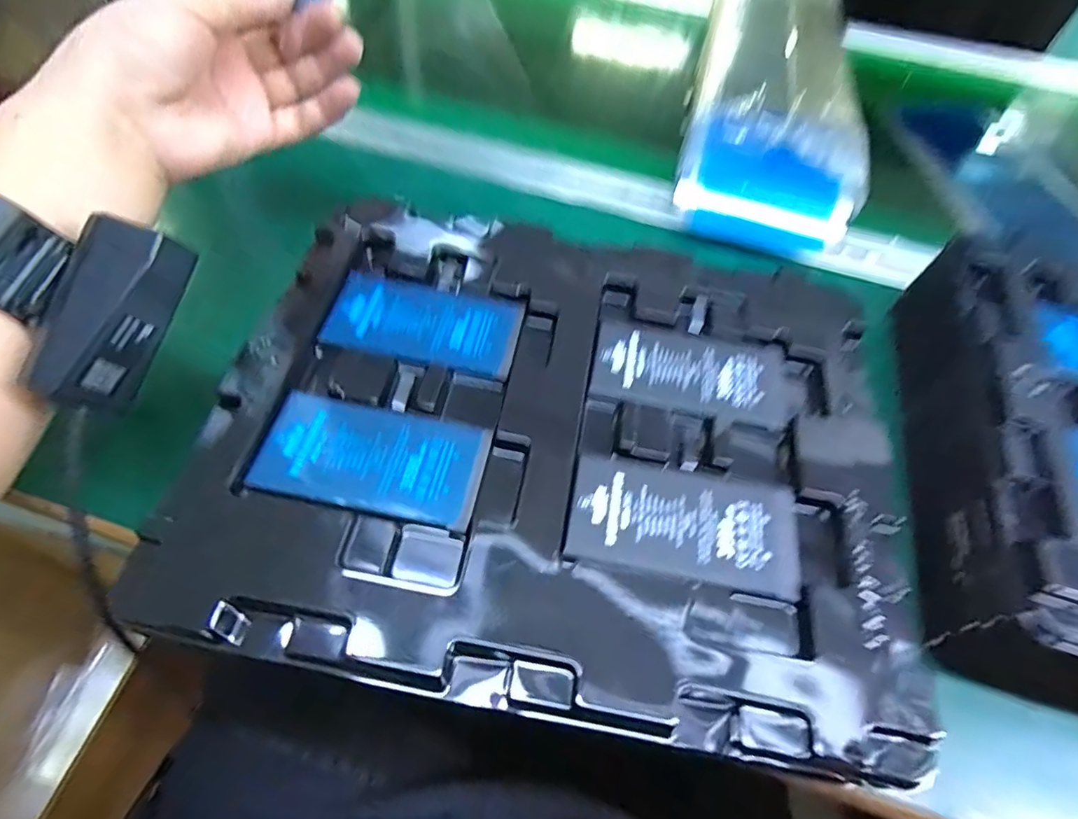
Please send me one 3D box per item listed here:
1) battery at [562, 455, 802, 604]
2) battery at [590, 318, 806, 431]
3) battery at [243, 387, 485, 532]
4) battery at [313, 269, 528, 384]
[{"bbox_3d":[0.056,0.043,0.215,0.086,0.004,0.045,12,56,3],"label":"battery"},{"bbox_3d":[0.072,-0.018,0.256,0.092,0.005,0.046,11,55,3],"label":"battery"},{"bbox_3d":[-0.065,0.019,0.220,0.084,0.005,0.045,11,55,2],"label":"battery"},{"bbox_3d":[-0.053,-0.040,0.259,0.085,0.007,0.046,11,56,3],"label":"battery"}]

